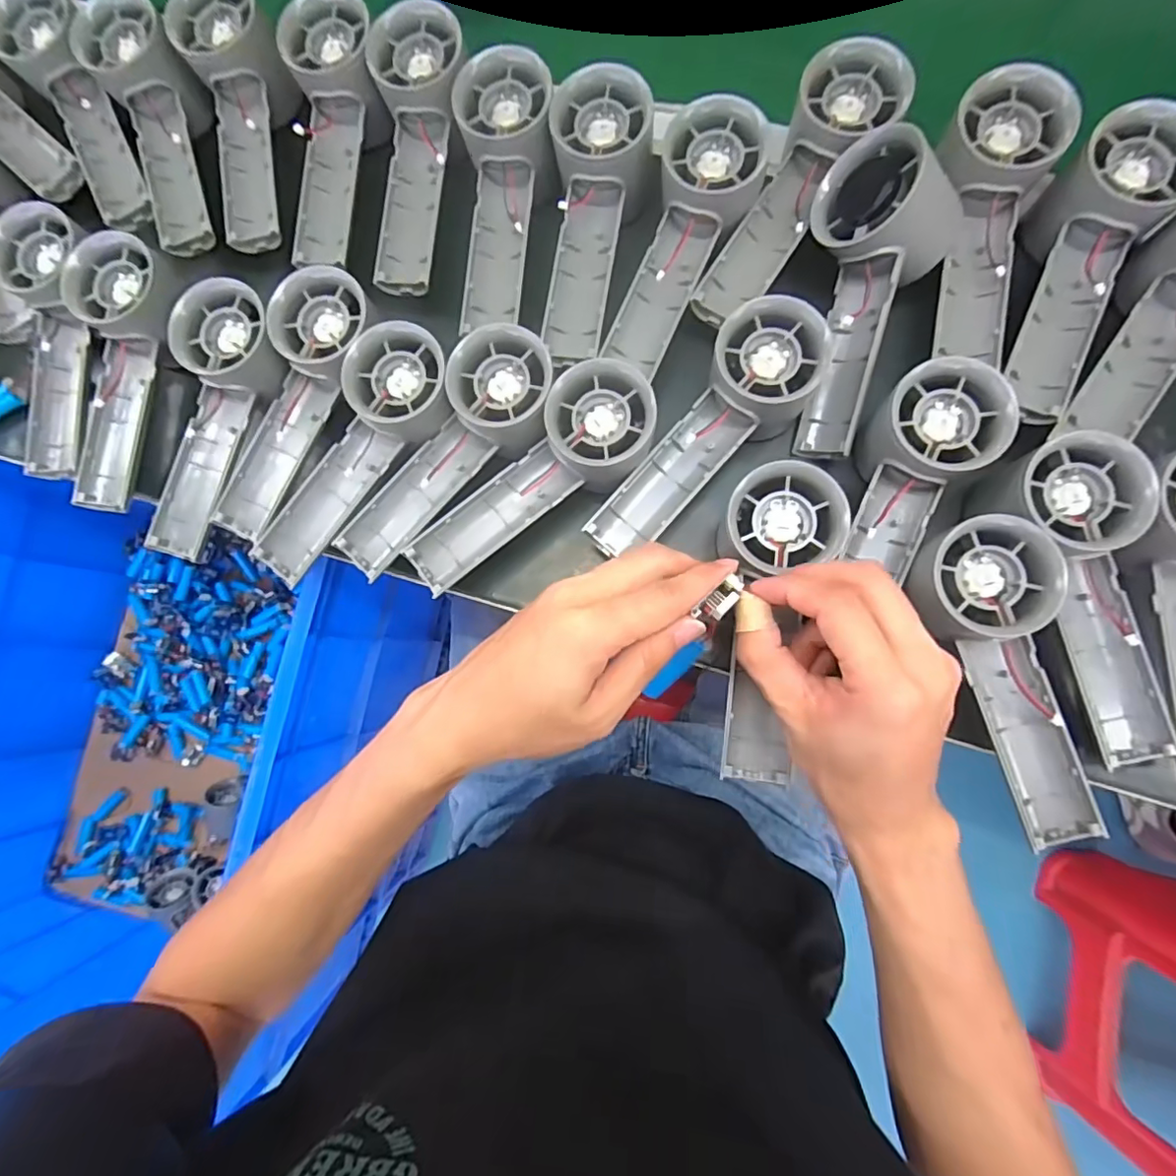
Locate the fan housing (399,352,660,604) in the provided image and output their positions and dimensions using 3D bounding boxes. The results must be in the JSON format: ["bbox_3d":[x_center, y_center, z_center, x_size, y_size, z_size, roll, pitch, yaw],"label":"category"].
[{"bbox_3d":[-0.031,-0.057,0.313,0.158,0.029,0.055,-38,81,13],"label":"fan housing"}]

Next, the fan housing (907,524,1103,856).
[{"bbox_3d":[0.201,0.046,0.267,0.053,0.028,0.155,-11,83,4],"label":"fan housing"}]

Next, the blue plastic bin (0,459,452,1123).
[{"bbox_3d":[-0.502,0.201,0.624,0.474,0.328,0.532,15,85,7],"label":"blue plastic bin"}]

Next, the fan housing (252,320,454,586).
[{"bbox_3d":[-0.132,-0.072,0.322,0.054,0.027,0.156,39,101,8],"label":"fan housing"}]

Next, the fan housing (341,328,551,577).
[{"bbox_3d":[-0.079,-0.071,0.317,0.056,0.028,0.155,45,103,8],"label":"fan housing"}]

